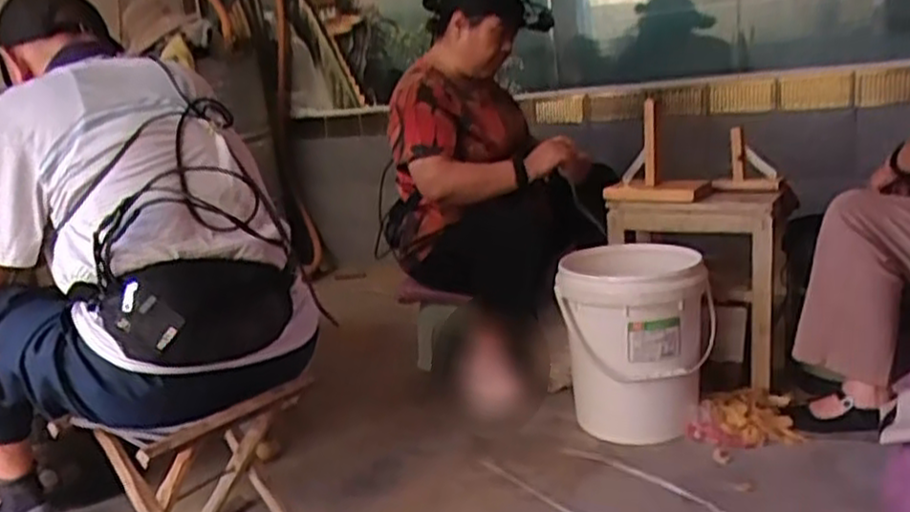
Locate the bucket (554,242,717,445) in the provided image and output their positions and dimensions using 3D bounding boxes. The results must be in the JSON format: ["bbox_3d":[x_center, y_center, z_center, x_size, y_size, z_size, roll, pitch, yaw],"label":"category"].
[{"bbox_3d":[0.381,0.173,1.584,0.299,0.346,0.292,-2,13,16],"label":"bucket"}]

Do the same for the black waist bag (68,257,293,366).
[{"bbox_3d":[-0.368,0.076,1.066,0.290,0.130,0.122,-10,14,-20],"label":"black waist bag"}]

